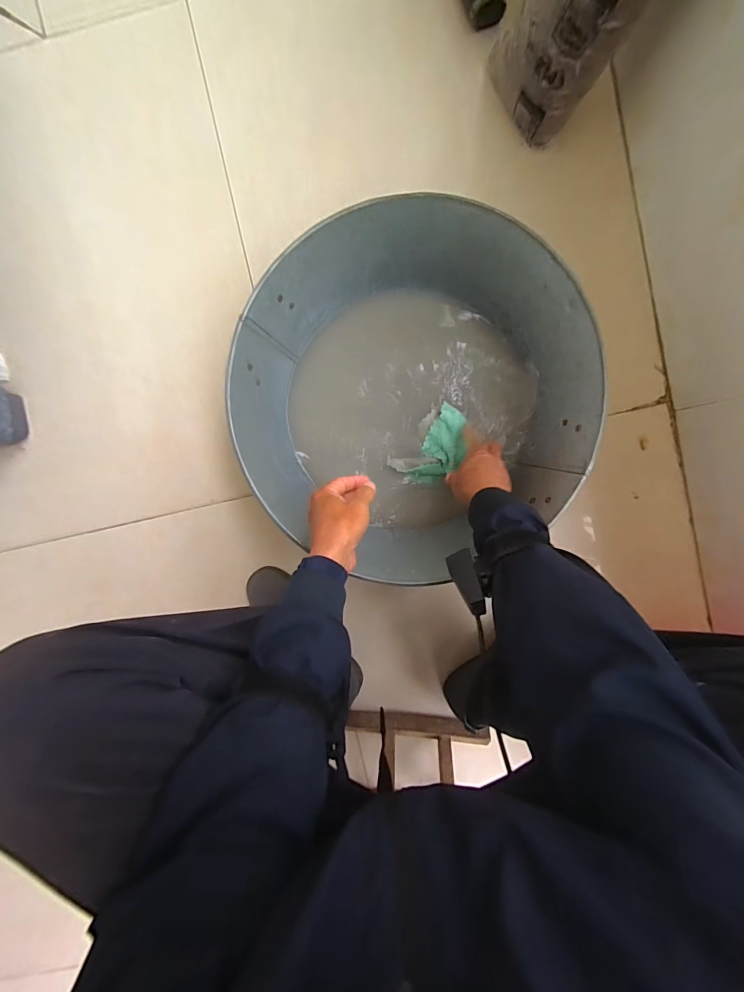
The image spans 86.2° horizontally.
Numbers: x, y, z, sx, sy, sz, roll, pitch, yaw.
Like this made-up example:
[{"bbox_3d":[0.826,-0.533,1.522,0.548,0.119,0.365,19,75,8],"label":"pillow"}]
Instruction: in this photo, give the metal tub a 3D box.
[{"bbox_3d":[0.060,-0.149,0.572,0.457,0.149,0.426,15,94,1],"label":"metal tub"}]

